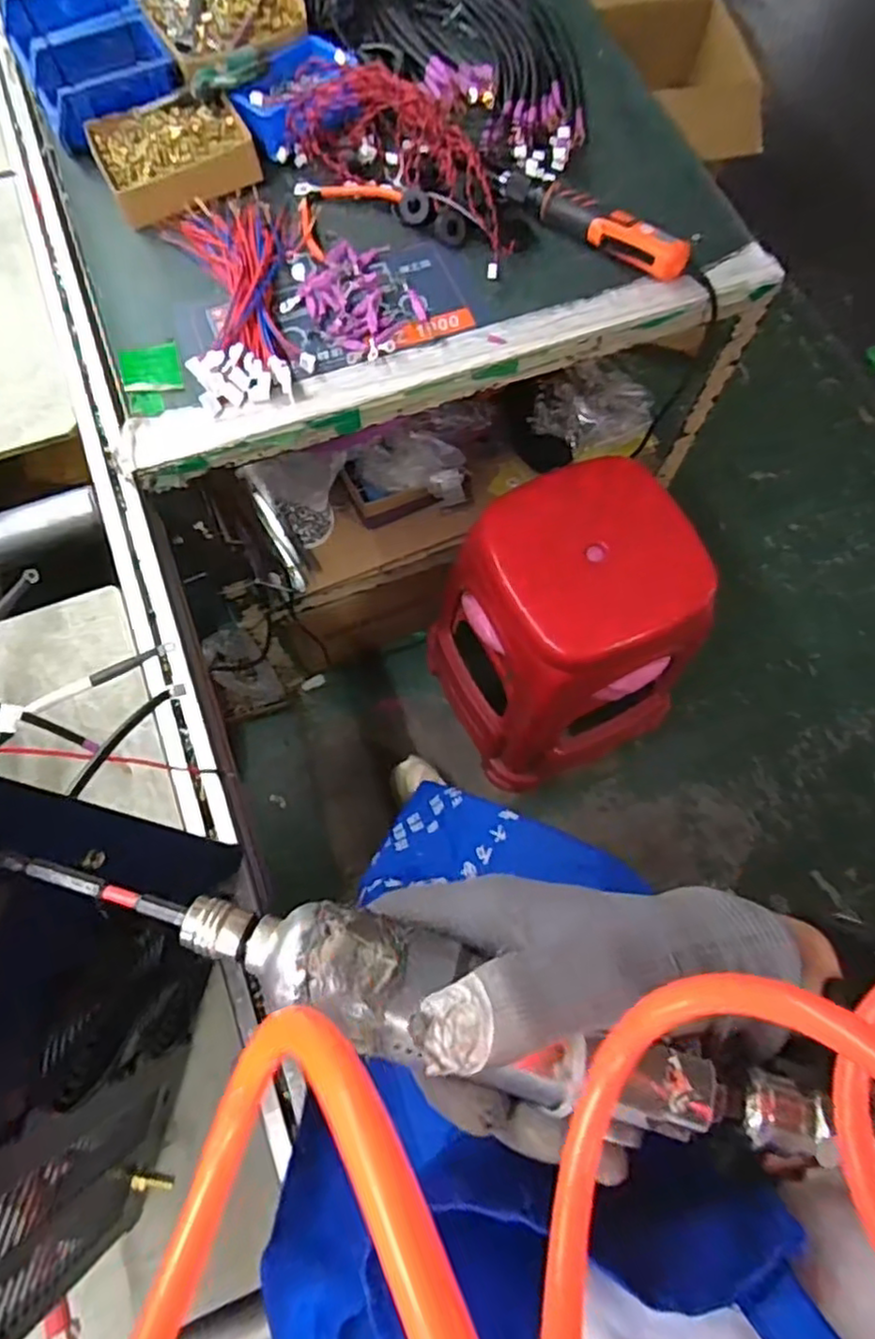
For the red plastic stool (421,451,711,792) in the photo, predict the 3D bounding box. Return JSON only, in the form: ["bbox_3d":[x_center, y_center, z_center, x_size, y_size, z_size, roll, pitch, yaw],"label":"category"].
[{"bbox_3d":[0.196,-0.036,1.135,0.336,0.528,0.352,-26,74,-10],"label":"red plastic stool"}]

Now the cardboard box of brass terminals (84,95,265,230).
[{"bbox_3d":[-0.313,-0.613,0.799,0.170,0.039,0.145,-26,74,-10],"label":"cardboard box of brass terminals"}]

